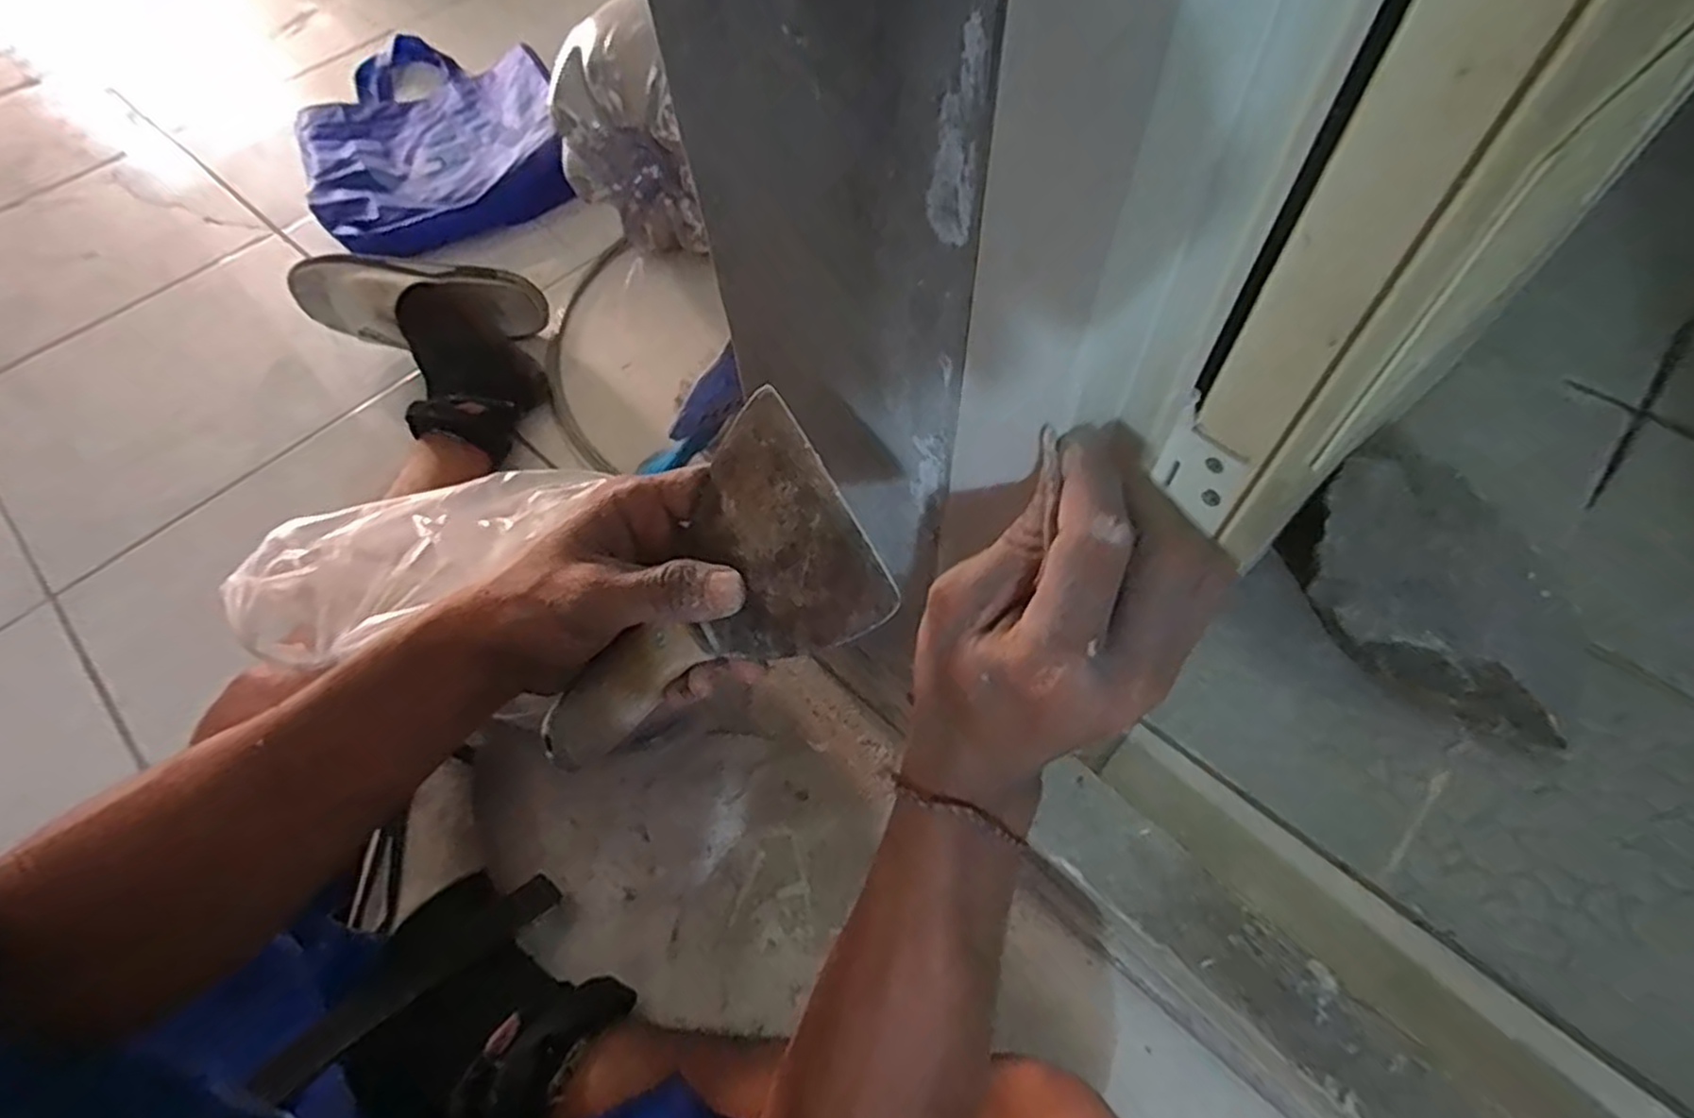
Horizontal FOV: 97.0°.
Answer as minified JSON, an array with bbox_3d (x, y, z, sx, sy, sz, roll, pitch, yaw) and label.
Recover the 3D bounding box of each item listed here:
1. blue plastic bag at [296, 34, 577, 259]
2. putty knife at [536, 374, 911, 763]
[{"bbox_3d":[-0.608,-0.634,1.098,0.359,0.077,0.587,-27,59,-13],"label":"blue plastic bag"},{"bbox_3d":[-0.063,0.026,0.279,0.165,0.018,0.090,-40,57,20],"label":"putty knife"}]

